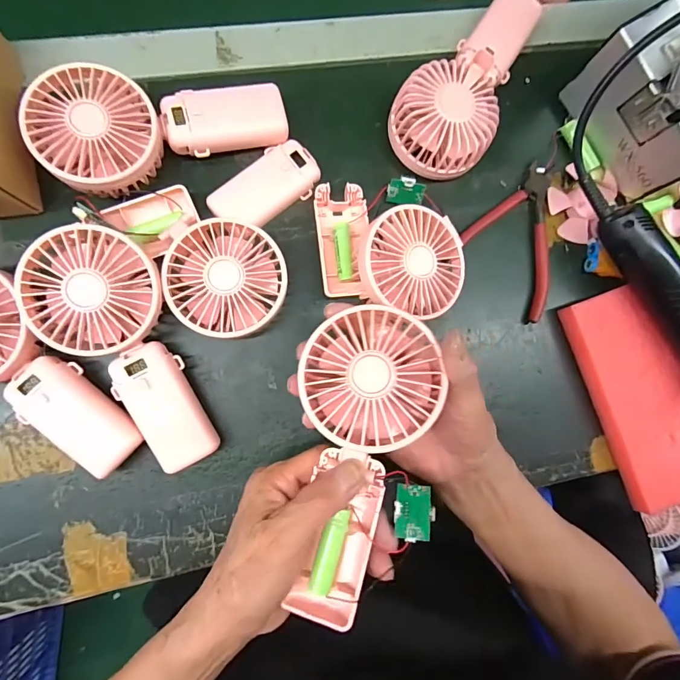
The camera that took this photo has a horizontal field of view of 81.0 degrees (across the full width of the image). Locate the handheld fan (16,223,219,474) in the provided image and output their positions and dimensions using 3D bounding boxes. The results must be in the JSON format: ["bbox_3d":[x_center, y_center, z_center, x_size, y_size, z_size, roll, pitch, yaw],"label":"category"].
[{"bbox_3d":[-0.144,0.006,0.292,0.086,0.057,0.180,-38,90,-8],"label":"handheld fan"}]

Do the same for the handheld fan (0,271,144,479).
[{"bbox_3d":[-0.223,0.022,0.286,0.180,0.047,0.083,40,82,-2],"label":"handheld fan"}]

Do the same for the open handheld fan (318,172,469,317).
[{"bbox_3d":[0.045,-0.075,0.319,0.120,0.044,0.124,1,85,-6],"label":"open handheld fan"}]

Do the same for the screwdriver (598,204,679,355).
[{"bbox_3d":[0.294,-0.015,0.341,0.029,0.039,0.220,-33,89,-8],"label":"screwdriver"}]

